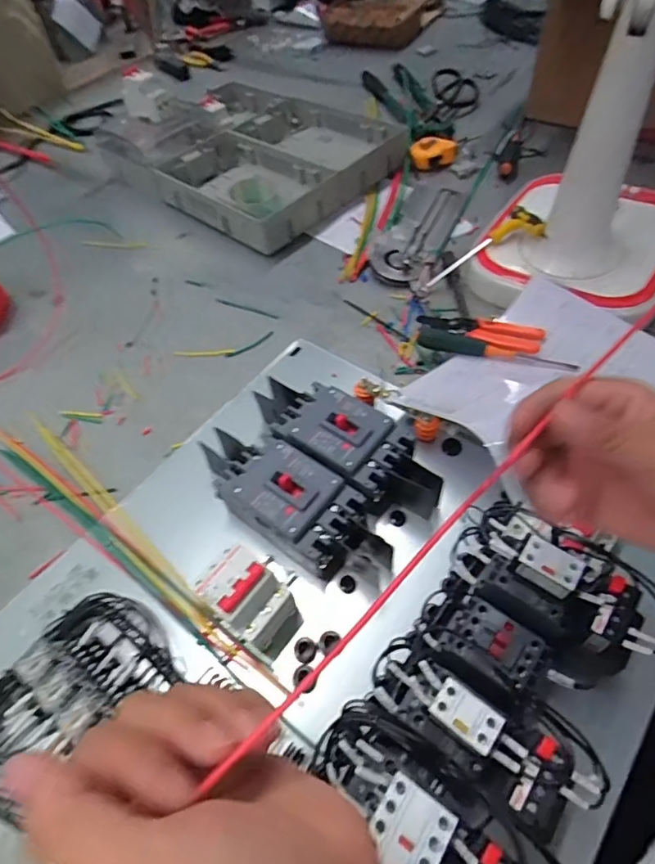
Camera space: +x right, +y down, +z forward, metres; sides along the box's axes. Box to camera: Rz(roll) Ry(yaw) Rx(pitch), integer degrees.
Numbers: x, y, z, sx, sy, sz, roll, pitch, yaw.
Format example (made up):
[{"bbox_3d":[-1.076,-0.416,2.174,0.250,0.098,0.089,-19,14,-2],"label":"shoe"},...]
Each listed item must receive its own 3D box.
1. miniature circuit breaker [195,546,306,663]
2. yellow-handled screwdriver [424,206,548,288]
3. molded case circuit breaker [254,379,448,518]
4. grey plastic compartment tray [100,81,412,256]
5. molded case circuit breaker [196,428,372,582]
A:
[{"bbox_3d":[-0.072,0.146,0.444,0.085,0.077,0.057,31,63,25],"label":"miniature circuit breaker"},{"bbox_3d":[0.209,-0.244,0.683,0.158,0.018,0.053,-28,51,24],"label":"yellow-handled screwdriver"},{"bbox_3d":[0.017,0.019,0.531,0.210,0.085,0.076,31,63,25],"label":"molded case circuit breaker"},{"bbox_3d":[-0.146,-0.545,0.951,0.490,0.095,0.374,34,64,26],"label":"grey plastic compartment tray"},{"bbox_3d":[-0.051,0.063,0.500,0.180,0.072,0.084,28,62,24],"label":"molded case circuit breaker"}]

